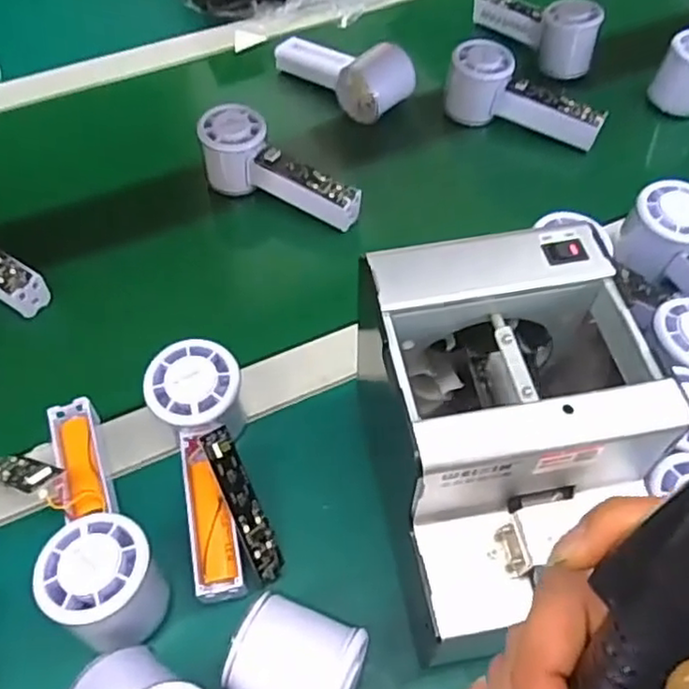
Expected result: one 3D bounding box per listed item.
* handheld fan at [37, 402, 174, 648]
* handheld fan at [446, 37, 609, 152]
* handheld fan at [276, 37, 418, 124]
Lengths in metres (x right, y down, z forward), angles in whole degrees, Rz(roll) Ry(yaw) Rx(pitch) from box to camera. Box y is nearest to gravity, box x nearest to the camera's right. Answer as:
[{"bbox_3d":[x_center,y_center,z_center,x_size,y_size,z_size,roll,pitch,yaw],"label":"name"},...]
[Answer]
[{"bbox_3d":[-0.147,0.101,0.387,0.059,0.059,0.152,-19,44,-13],"label":"handheld fan"},{"bbox_3d":[0.170,-0.233,0.616,0.146,0.059,0.047,20,57,14],"label":"handheld fan"},{"bbox_3d":[-0.002,-0.274,0.653,0.065,0.049,0.155,-38,62,-24],"label":"handheld fan"}]

